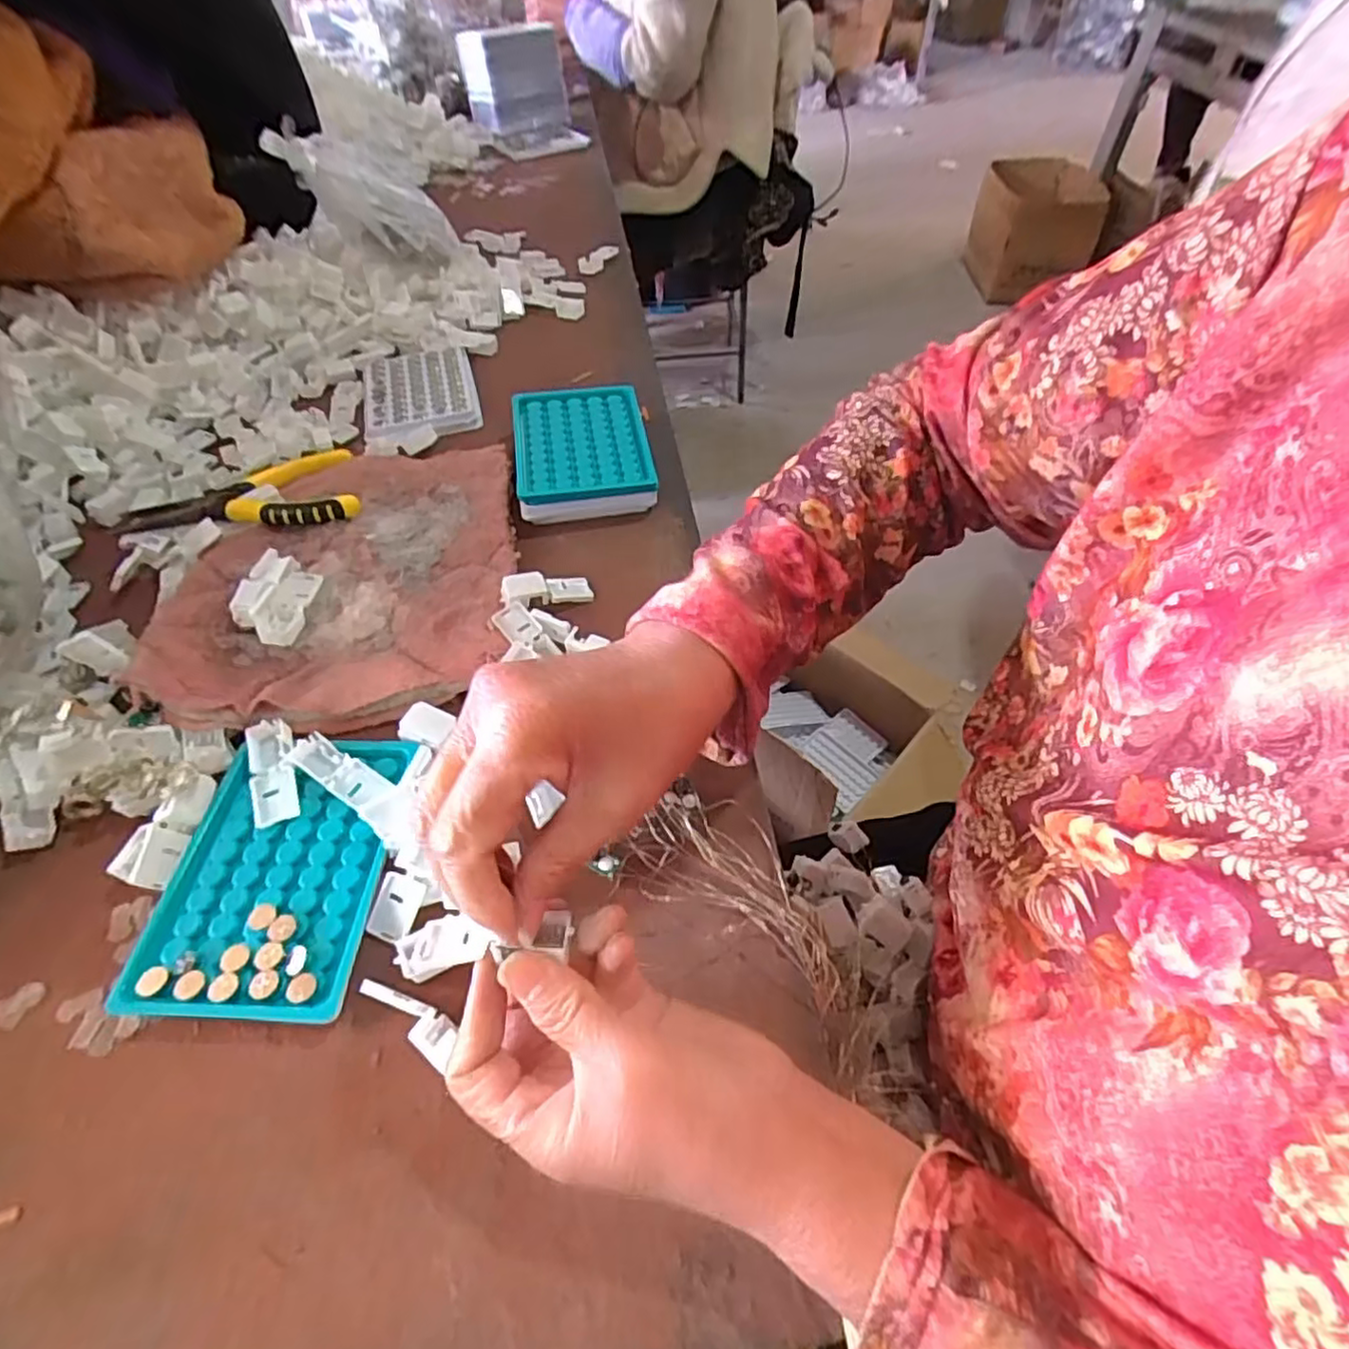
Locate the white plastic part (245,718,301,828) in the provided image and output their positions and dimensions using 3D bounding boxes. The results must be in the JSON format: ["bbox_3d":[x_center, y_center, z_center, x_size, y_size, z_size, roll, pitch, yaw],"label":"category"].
[{"bbox_3d":[-0.202,0.048,0.350,0.021,0.010,0.055,-18,53,-13],"label":"white plastic part"}]

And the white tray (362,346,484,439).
[{"bbox_3d":[-0.220,-0.244,0.602,0.093,0.012,0.135,-14,52,-10],"label":"white tray"}]

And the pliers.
[{"bbox_3d":[-0.305,-0.124,0.489,0.153,0.019,0.090,-18,53,-13],"label":"pliers"}]

